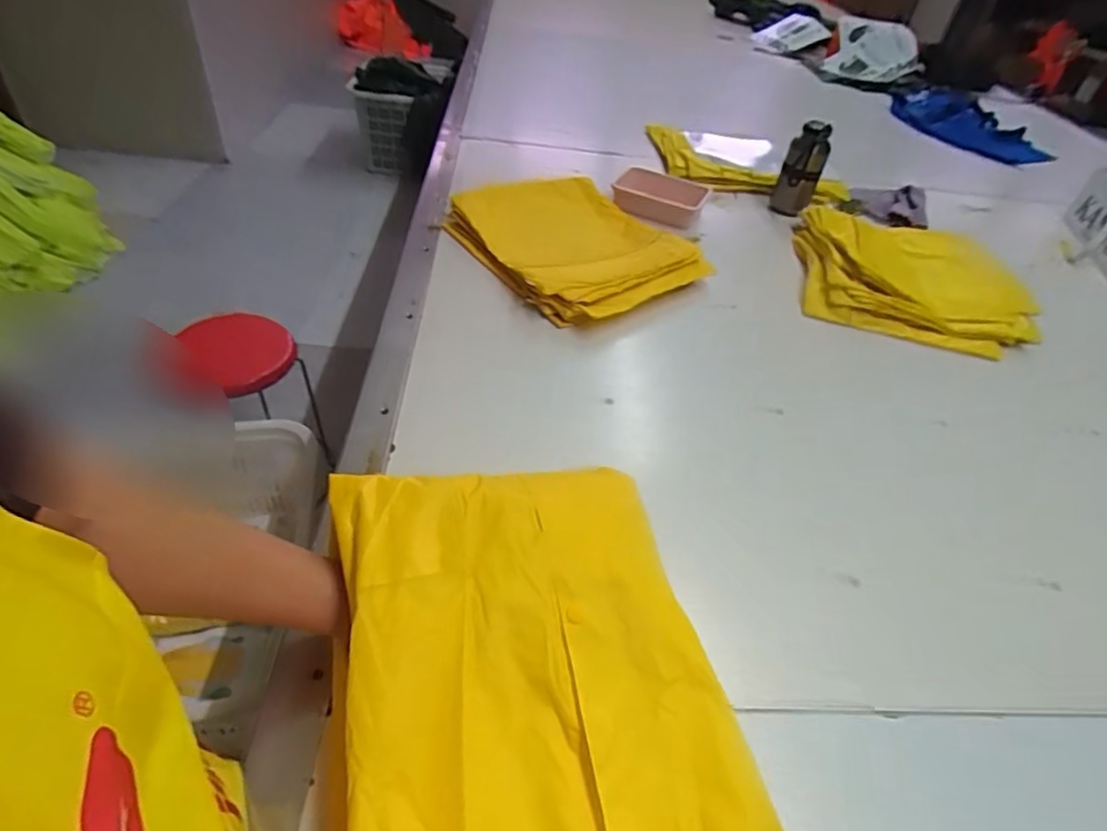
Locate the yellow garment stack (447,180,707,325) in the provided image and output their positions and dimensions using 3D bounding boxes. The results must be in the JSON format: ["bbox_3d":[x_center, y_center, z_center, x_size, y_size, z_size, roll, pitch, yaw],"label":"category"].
[{"bbox_3d":[0.031,-0.291,0.997,0.317,0.057,0.385,-27,53,-32],"label":"yellow garment stack"}]

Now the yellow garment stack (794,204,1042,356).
[{"bbox_3d":[0.625,-0.265,1.054,0.375,0.056,0.410,14,43,6],"label":"yellow garment stack"}]

